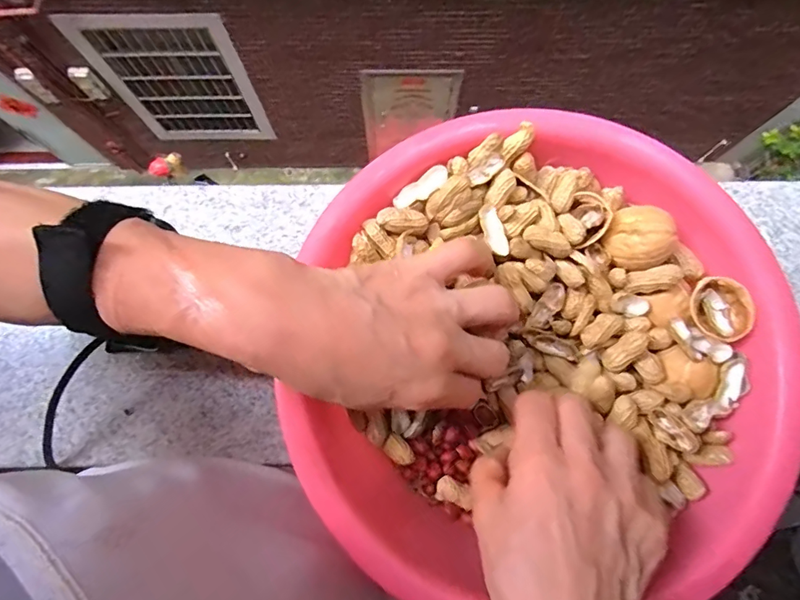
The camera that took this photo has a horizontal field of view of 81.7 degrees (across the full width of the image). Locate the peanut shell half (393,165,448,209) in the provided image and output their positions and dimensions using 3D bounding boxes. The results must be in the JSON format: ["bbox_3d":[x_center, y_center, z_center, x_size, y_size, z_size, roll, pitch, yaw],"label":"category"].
[{"bbox_3d":[0.013,-0.064,0.266,0.034,0.007,0.013,-34,81,-7],"label":"peanut shell half"}]

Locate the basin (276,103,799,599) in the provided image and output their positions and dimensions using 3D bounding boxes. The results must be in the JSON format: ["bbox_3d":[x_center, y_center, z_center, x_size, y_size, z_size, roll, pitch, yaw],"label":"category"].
[{"bbox_3d":[0.073,0.032,0.270,0.265,0.068,0.258,0,78,0],"label":"basin"}]

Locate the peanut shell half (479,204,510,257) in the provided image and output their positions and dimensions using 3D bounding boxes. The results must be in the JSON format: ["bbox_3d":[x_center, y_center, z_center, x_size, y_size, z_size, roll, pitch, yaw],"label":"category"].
[{"bbox_3d":[0.054,-0.039,0.265,0.011,0.004,0.030,-25,98,-5],"label":"peanut shell half"}]

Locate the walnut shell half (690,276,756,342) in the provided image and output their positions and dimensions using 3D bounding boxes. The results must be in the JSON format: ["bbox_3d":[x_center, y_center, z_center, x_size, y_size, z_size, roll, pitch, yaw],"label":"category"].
[{"bbox_3d":[0.177,0.005,0.254,0.027,0.013,0.035,-9,78,-2],"label":"walnut shell half"}]

